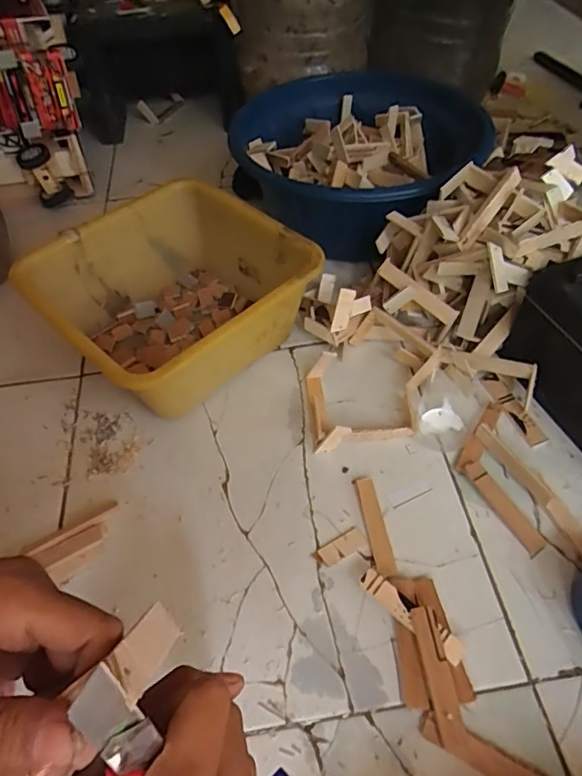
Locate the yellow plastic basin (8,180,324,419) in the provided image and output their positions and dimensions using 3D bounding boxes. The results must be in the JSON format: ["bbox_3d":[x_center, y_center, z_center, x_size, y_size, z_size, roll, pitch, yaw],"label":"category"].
[{"bbox_3d":[-0.133,-0.102,0.630,0.254,0.126,0.260,-37,59,-23],"label":"yellow plastic basin"}]

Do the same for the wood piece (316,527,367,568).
[{"bbox_3d":[0.048,0.151,0.497,0.045,0.004,0.021,-24,55,-15],"label":"wood piece"}]

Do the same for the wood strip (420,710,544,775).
[{"bbox_3d":[0.146,0.274,0.388,0.100,0.006,0.021,23,57,19],"label":"wood strip"}]

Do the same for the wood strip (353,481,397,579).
[{"bbox_3d":[0.081,0.132,0.508,0.019,0.006,0.095,-9,53,-4],"label":"wood strip"}]

